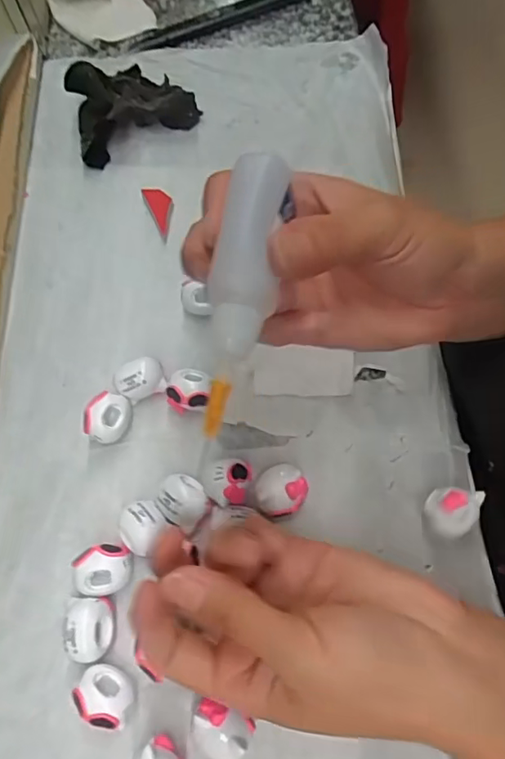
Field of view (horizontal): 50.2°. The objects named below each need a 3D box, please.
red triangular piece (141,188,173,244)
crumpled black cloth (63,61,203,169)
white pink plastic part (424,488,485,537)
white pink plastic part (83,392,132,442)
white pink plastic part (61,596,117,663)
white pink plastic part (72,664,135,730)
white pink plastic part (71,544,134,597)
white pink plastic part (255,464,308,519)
[{"bbox_3d":[-0.055,-0.104,0.332,0.014,0.006,0.037,-22,68,-8],"label":"red triangular piece"},{"bbox_3d":[-0.083,-0.183,0.351,0.079,0.034,0.059,-26,69,-10],"label":"crumpled black cloth"},{"bbox_3d":[0.089,0.061,0.247,0.022,0.026,0.021,0,67,1],"label":"white pink plastic part"},{"bbox_3d":[-0.073,0.020,0.273,0.020,0.019,0.024,18,69,9],"label":"white pink plastic part"},{"bbox_3d":[-0.069,0.108,0.235,0.019,0.022,0.025,-3,67,0],"label":"white pink plastic part"},{"bbox_3d":[-0.060,0.131,0.226,0.024,0.022,0.020,25,70,11],"label":"white pink plastic part"},{"bbox_3d":[-0.067,0.086,0.244,0.026,0.018,0.021,-4,67,0],"label":"white pink plastic part"},{"bbox_3d":[0.013,0.053,0.255,0.022,0.018,0.024,0,67,1],"label":"white pink plastic part"}]

